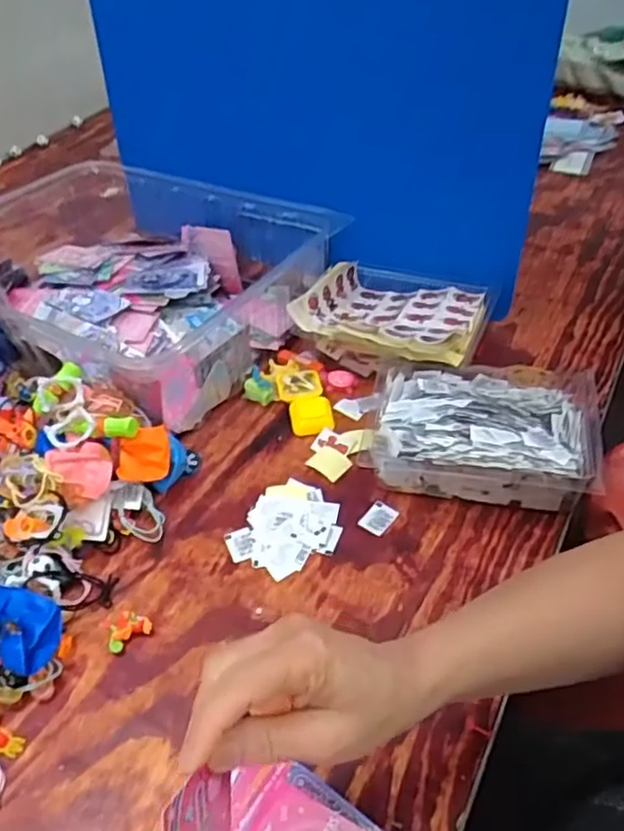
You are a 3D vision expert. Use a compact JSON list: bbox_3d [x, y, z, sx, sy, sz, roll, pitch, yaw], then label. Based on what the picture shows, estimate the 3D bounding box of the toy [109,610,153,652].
[{"bbox_3d":[-0.149,0.170,0.526,0.036,0.013,0.025,-27,47,-23],"label":"toy"}]

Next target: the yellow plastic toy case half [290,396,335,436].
[{"bbox_3d":[0.000,-0.001,0.698,0.045,0.017,0.043,-7,43,-2],"label":"yellow plastic toy case half"}]

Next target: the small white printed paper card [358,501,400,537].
[{"bbox_3d":[0.061,0.093,0.602,0.026,0.004,0.033,27,51,29],"label":"small white printed paper card"}]

